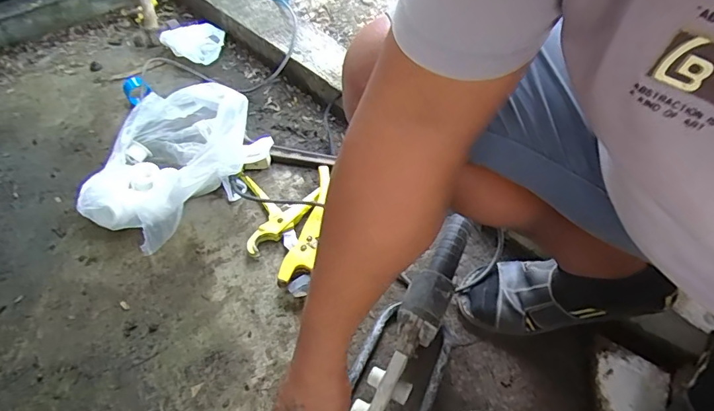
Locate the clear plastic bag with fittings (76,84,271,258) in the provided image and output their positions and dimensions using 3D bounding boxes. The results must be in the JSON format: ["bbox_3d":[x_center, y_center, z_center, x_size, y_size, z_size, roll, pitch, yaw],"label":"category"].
[{"bbox_3d":[-0.312,-0.081,0.710,0.196,0.144,0.276,36,58,23],"label":"clear plastic bag with fittings"}]

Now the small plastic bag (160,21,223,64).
[{"bbox_3d":[-0.367,-0.371,0.994,0.139,0.042,0.112,-18,55,-17],"label":"small plastic bag"}]

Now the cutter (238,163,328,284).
[{"bbox_3d":[-0.111,0.026,0.698,0.140,0.039,0.220,-4,52,-7],"label":"cutter"}]

